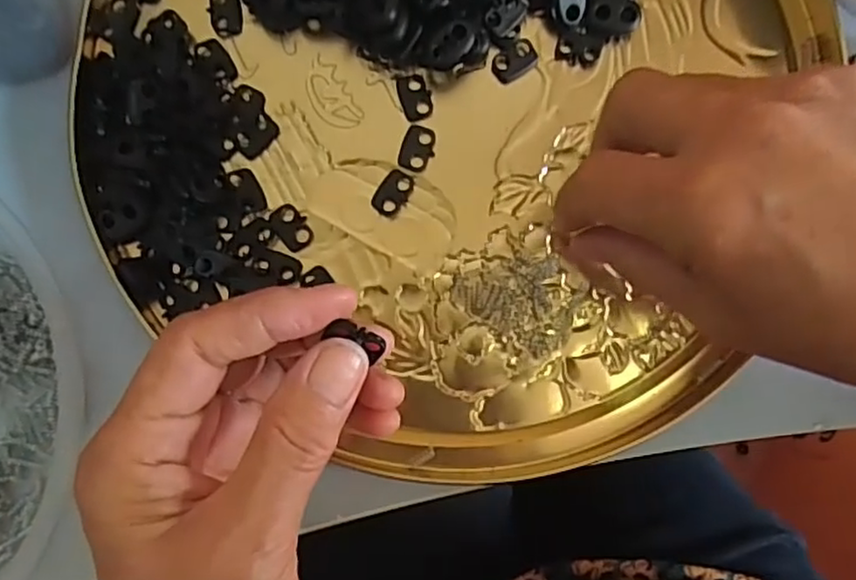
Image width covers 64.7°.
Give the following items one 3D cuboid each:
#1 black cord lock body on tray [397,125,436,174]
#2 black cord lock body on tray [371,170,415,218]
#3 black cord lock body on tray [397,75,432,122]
[{"bbox_3d":[-0.004,-0.057,0.274,0.013,0.004,0.019,16,85,1],"label":"black cord lock body on tray"},{"bbox_3d":[-0.014,-0.039,0.272,0.012,0.004,0.019,30,85,2],"label":"black cord lock body on tray"},{"bbox_3d":[-0.005,-0.079,0.277,0.013,0.004,0.019,-12,85,-2],"label":"black cord lock body on tray"}]

